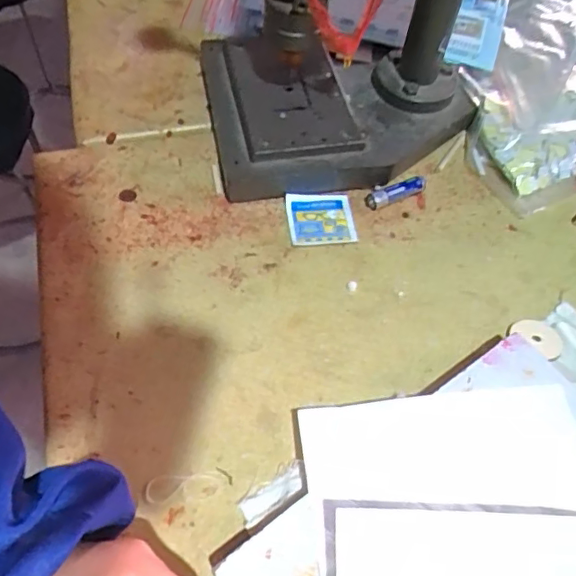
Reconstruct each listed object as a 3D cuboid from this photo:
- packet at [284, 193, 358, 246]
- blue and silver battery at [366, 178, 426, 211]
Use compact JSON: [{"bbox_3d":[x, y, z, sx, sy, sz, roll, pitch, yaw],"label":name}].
[{"bbox_3d":[0.025,-0.053,0.426,0.050,0.006,0.047,-6,59,-5],"label":"packet"},{"bbox_3d":[0.086,-0.076,0.439,0.051,0.014,0.012,-22,60,-17],"label":"blue and silver battery"}]

